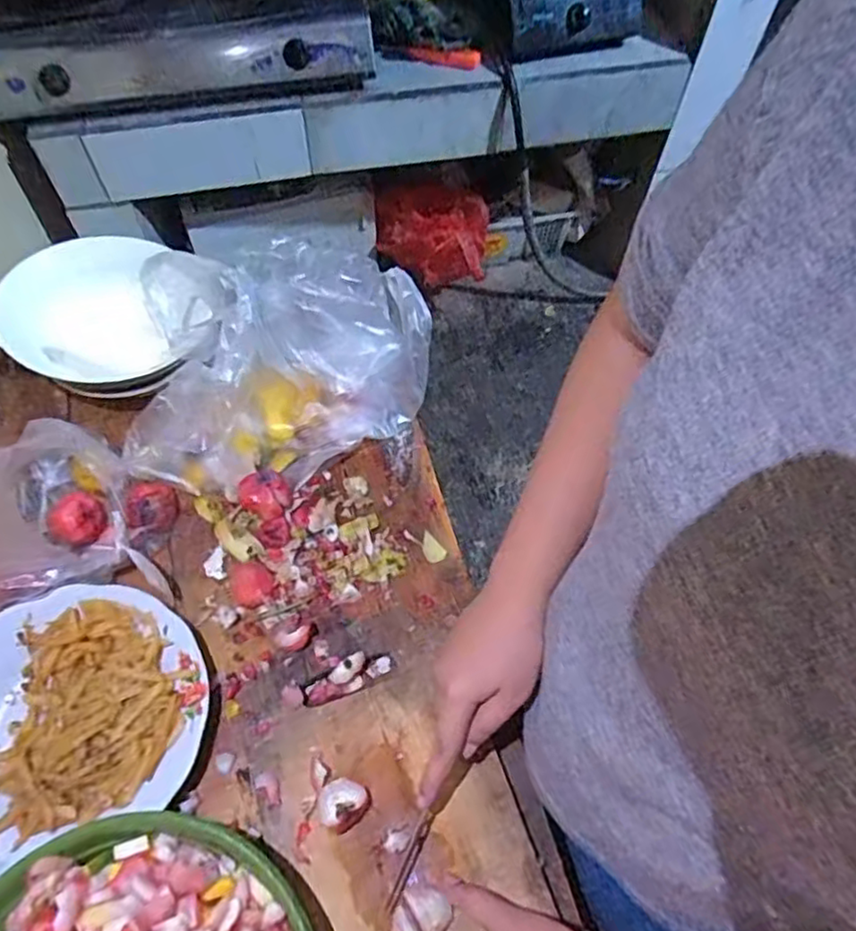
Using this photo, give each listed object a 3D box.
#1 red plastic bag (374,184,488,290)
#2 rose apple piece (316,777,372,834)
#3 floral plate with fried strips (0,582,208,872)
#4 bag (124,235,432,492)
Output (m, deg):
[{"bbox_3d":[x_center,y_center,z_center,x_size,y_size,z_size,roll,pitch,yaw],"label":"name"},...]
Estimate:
[{"bbox_3d":[0.013,-0.595,1.695,0.282,0.176,0.198,-1,60,-2],"label":"red plastic bag"},{"bbox_3d":[-0.063,0.247,0.479,0.034,0.018,0.035,1,60,-1],"label":"rose apple piece"},{"bbox_3d":[-0.283,0.189,0.509,0.206,0.033,0.183,-18,62,-11],"label":"floral plate with fried strips"},{"bbox_3d":[-0.136,-0.099,0.596,0.290,0.162,0.153,-27,64,-16],"label":"bag"}]

